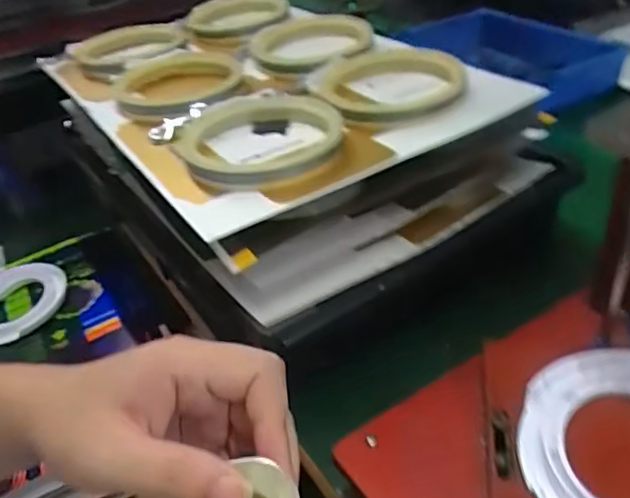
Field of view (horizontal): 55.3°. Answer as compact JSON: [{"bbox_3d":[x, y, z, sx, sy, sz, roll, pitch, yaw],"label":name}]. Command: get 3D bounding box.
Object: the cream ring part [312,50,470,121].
[{"bbox_3d":[0.060,-0.145,0.525,0.131,0.020,0.115,-1,36,7],"label":"cream ring part"}]

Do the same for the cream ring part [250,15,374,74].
[{"bbox_3d":[-0.006,-0.213,0.628,0.127,0.028,0.131,-2,36,5],"label":"cream ring part"}]

